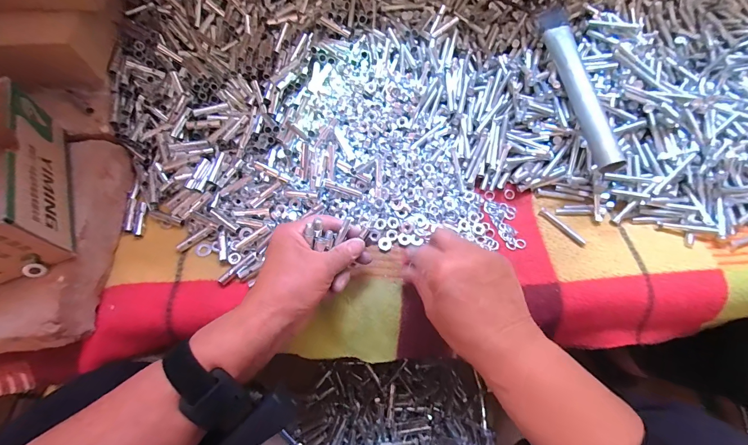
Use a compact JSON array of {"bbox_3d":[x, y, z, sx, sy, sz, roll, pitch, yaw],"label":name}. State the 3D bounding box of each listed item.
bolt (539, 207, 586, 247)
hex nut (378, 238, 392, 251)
[{"bbox_3d":[0.211,0.004,0.370,0.009,0.008,0.057,-41,72,-17],"label":"bolt"},{"bbox_3d":[0.013,0.024,0.374,0.015,0.004,0.015,18,67,7],"label":"hex nut"}]

